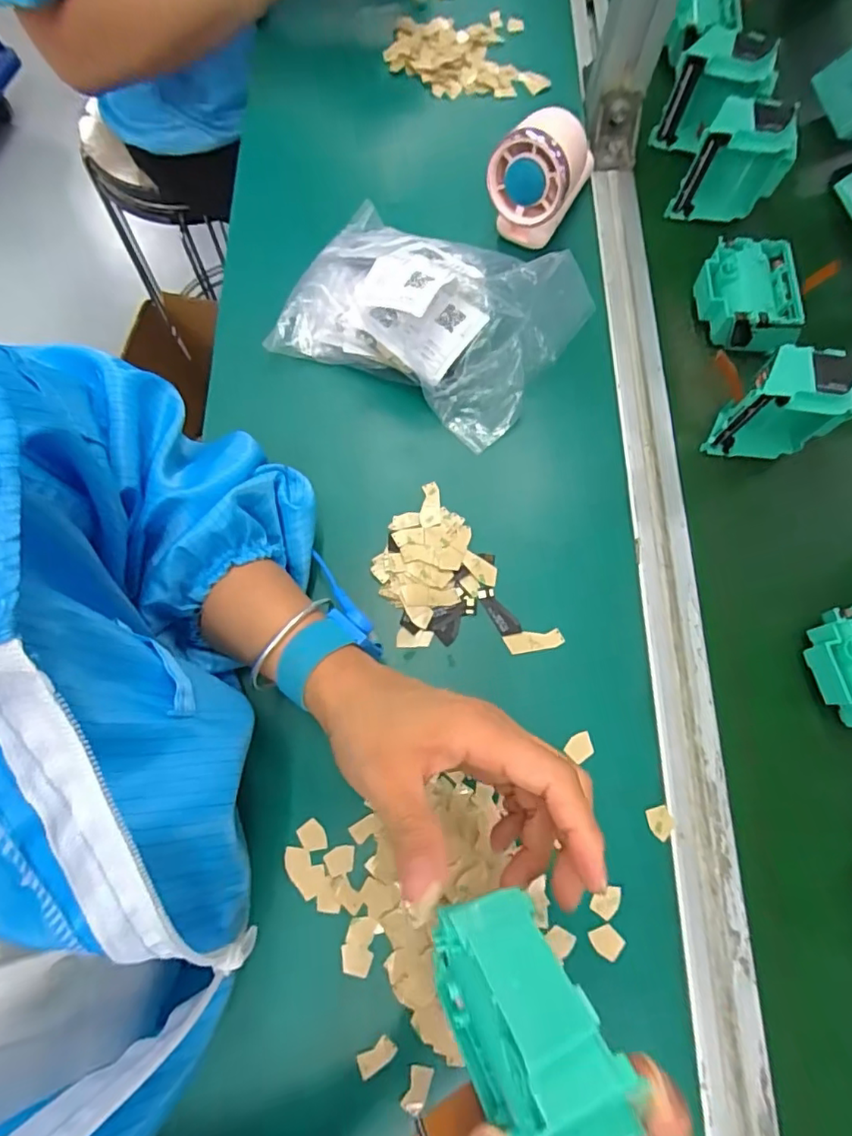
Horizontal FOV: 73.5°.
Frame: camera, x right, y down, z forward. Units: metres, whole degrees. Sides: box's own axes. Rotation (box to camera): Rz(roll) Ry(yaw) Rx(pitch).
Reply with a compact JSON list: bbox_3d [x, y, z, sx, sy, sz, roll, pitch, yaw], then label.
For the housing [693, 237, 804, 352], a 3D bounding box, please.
[{"bbox_3d":[0.242,-0.202,0.438,0.071,0.043,0.082,6,73,0],"label":"housing"}]

